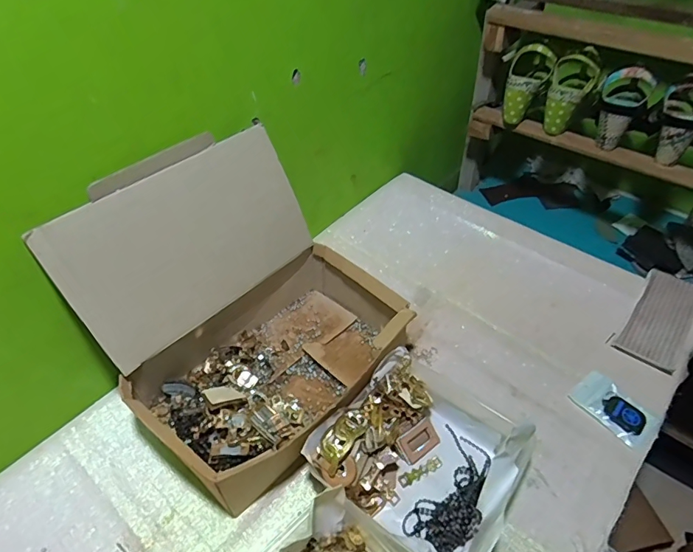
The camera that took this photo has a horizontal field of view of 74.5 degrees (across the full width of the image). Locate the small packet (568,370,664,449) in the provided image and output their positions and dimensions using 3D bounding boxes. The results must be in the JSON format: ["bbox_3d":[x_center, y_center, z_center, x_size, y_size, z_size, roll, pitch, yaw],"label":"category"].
[{"bbox_3d":[0.362,0.178,0.618,0.064,0.007,0.099,-30,53,-24],"label":"small packet"}]

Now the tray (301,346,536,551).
[{"bbox_3d":[0.093,0.209,0.544,0.202,0.086,0.200,29,54,26],"label":"tray"}]

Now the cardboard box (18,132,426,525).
[{"bbox_3d":[-0.121,0.038,0.575,0.297,0.285,0.322,35,57,30],"label":"cardboard box"}]

